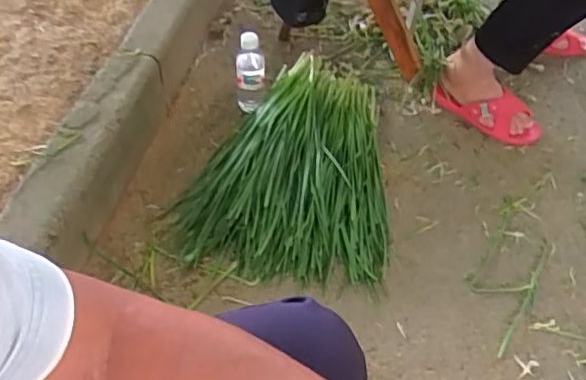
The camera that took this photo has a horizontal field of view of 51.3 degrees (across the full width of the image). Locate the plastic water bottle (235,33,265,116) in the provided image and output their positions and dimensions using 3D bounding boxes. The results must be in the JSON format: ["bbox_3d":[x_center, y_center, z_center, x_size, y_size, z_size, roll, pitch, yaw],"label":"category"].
[{"bbox_3d":[-0.084,-0.229,1.206,0.059,0.164,0.064,-9,50,-9],"label":"plastic water bottle"}]

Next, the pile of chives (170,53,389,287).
[{"bbox_3d":[-0.014,-0.058,1.106,0.356,0.120,0.452,1,49,0],"label":"pile of chives"}]

